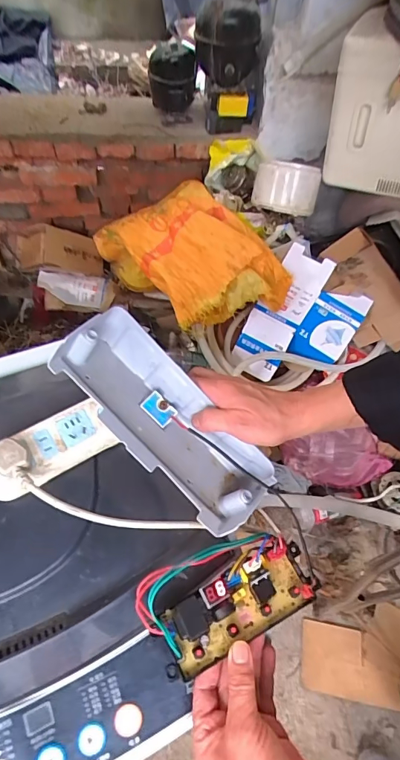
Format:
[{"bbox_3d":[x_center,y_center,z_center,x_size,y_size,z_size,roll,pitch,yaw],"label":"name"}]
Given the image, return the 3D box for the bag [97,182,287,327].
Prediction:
[{"bbox_3d":[-0.034,-0.374,1.265,0.299,0.267,0.594,-31,62,-24],"label":"bag"}]

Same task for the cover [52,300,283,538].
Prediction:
[{"bbox_3d":[-0.037,0.044,0.443,0.247,0.052,0.093,48,61,-1],"label":"cover"}]

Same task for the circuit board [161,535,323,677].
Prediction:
[{"bbox_3d":[0.038,0.204,0.390,0.140,0.033,0.063,-23,59,-19],"label":"circuit board"}]

